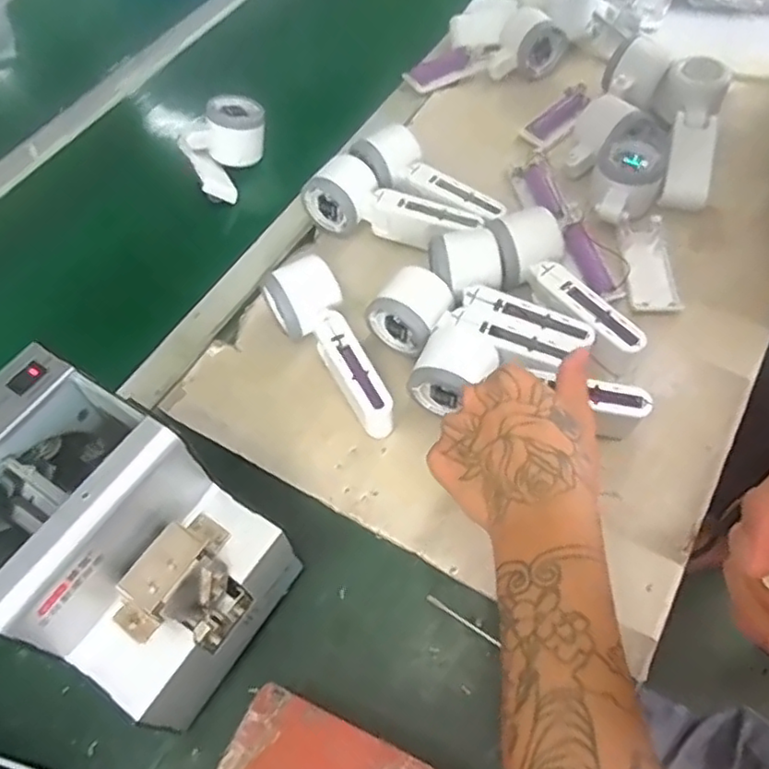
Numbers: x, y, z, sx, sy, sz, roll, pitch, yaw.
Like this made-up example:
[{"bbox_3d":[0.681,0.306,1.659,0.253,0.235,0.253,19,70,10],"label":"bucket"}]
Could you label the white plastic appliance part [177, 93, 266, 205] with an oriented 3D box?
[{"bbox_3d":[-0.166,-0.243,0.646,0.062,0.051,0.107,15,60,14],"label":"white plastic appliance part"}]

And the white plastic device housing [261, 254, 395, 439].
[{"bbox_3d":[-0.044,-0.026,0.503,0.057,0.057,0.159,-22,57,-11],"label":"white plastic device housing"}]

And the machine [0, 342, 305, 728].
[{"bbox_3d":[-0.163,0.097,0.379,0.171,0.146,0.125,28,62,21],"label":"machine"}]

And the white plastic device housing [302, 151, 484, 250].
[{"bbox_3d":[0.005,-0.154,0.581,0.160,0.058,0.058,27,62,21],"label":"white plastic device housing"}]

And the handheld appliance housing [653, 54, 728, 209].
[{"bbox_3d":[0.279,-0.232,0.591,0.060,0.057,0.153,13,58,13],"label":"handheld appliance housing"}]

